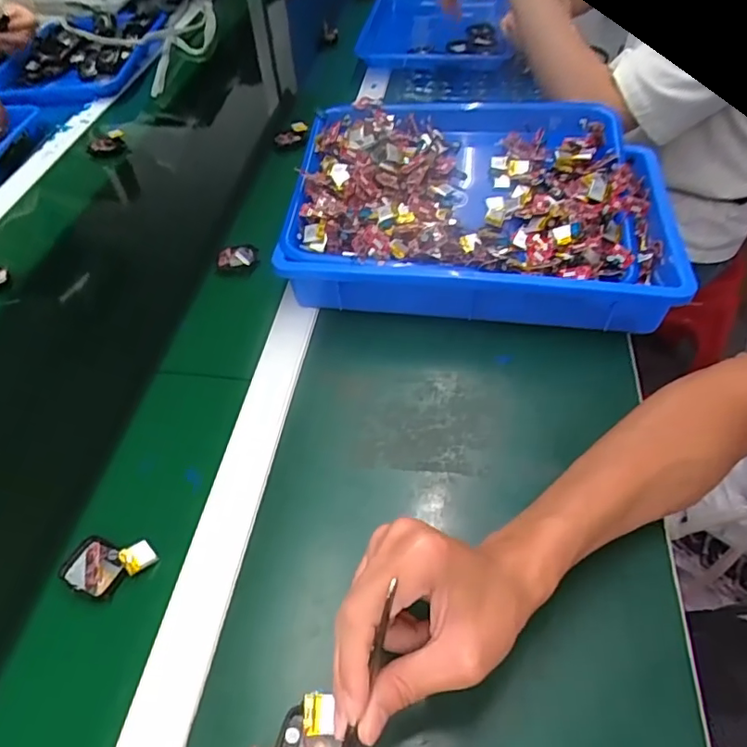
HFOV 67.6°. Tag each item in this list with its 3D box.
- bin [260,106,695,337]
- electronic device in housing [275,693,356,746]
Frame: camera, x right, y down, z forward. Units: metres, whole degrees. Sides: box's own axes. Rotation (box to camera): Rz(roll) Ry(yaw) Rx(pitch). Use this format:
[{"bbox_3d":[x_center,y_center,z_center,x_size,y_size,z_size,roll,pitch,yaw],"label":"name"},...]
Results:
[{"bbox_3d":[0.112,-0.176,0.583,0.381,0.083,0.273,2,49,9],"label":"bin"},{"bbox_3d":[-0.031,0.196,0.295,0.038,0.014,0.044,11,52,14],"label":"electronic device in housing"}]

